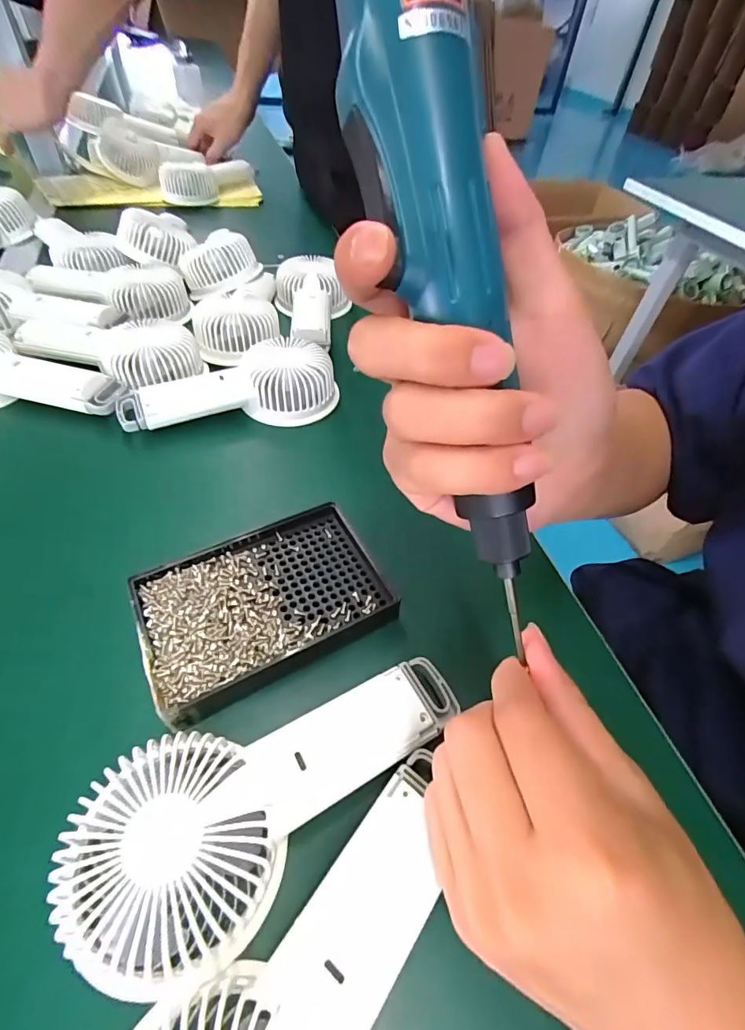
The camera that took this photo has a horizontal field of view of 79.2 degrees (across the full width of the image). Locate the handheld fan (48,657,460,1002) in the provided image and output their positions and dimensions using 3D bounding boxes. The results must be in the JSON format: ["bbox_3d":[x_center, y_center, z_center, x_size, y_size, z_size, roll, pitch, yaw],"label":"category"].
[{"bbox_3d":[-0.031,0.119,0.194,0.170,0.032,0.077,-15,53,-17],"label":"handheld fan"}]

